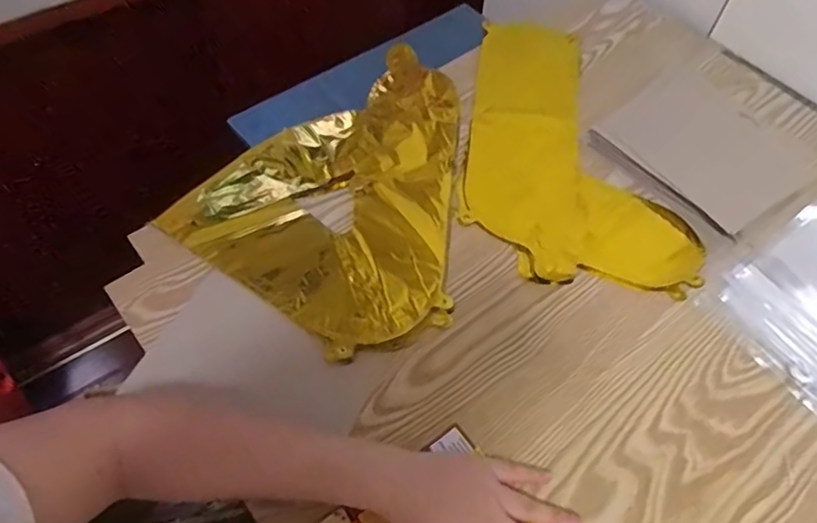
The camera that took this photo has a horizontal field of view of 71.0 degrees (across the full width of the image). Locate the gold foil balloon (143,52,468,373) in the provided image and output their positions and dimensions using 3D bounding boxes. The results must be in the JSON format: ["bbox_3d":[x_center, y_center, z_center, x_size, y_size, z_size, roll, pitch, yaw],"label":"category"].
[{"bbox_3d":[-0.032,-0.083,0.603,0.274,0.018,0.346,33,61,17],"label":"gold foil balloon"}]

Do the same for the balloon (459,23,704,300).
[{"bbox_3d":[0.187,-0.140,0.657,0.230,0.006,0.377,7,57,2],"label":"balloon"}]

